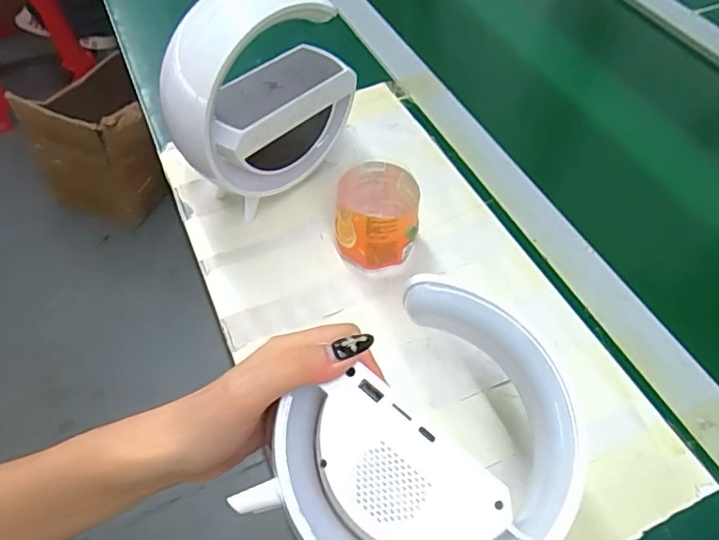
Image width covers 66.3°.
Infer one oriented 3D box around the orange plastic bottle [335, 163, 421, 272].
[{"bbox_3d":[0.014,-0.041,0.414,0.062,0.054,0.064,1,53,-1],"label":"orange plastic bottle"}]

